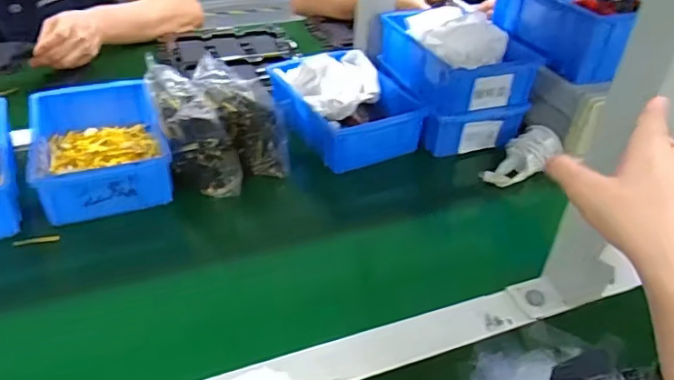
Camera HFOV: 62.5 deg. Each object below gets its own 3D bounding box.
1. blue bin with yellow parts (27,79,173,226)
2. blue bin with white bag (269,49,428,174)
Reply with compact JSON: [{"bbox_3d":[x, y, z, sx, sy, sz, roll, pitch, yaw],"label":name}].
[{"bbox_3d":[-0.276,-0.054,0.651,0.136,0.054,0.210,-9,38,-18],"label":"blue bin with yellow parts"},{"bbox_3d":[0.014,-0.115,0.750,0.146,0.080,0.188,-17,41,-26],"label":"blue bin with white bag"}]

